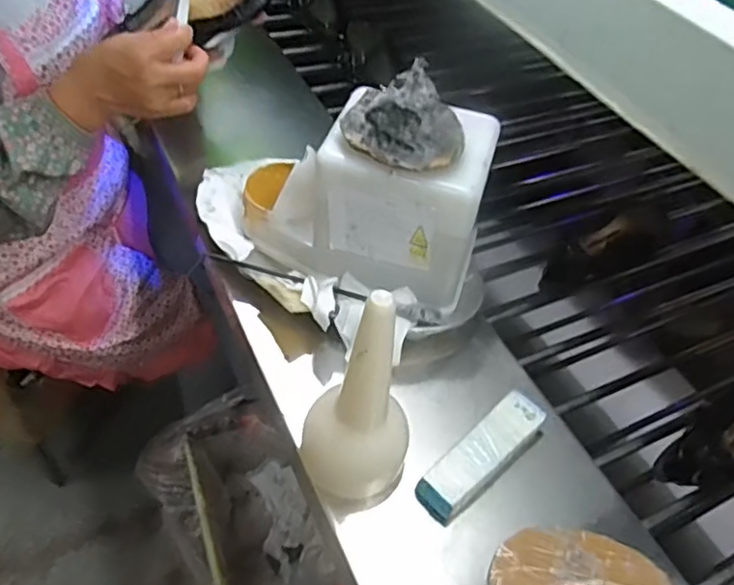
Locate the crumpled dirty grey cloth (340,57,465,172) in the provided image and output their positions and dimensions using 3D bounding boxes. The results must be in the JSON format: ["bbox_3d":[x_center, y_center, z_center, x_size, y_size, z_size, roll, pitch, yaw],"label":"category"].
[{"bbox_3d":[0.034,-0.155,0.531,0.106,0.050,0.095,9,49,1],"label":"crumpled dirty grey cloth"}]

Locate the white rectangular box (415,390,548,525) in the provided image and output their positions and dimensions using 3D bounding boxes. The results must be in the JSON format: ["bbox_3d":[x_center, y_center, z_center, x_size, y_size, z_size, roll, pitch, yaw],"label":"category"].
[{"bbox_3d":[0.100,0.140,0.536,0.136,0.028,0.041,-34,61,-30],"label":"white rectangular box"}]

